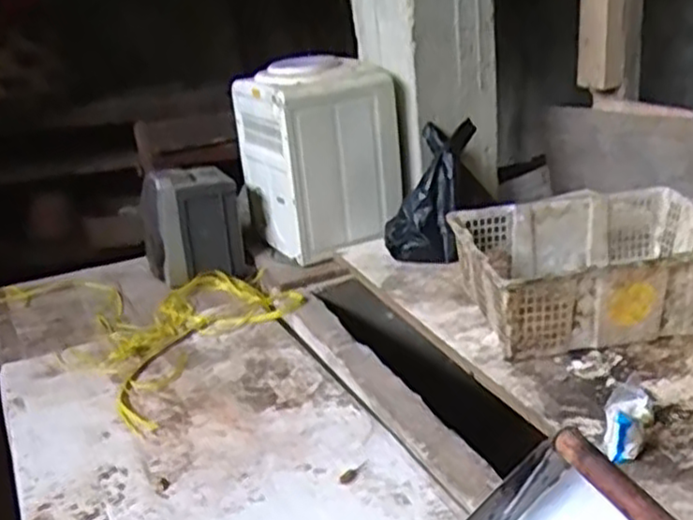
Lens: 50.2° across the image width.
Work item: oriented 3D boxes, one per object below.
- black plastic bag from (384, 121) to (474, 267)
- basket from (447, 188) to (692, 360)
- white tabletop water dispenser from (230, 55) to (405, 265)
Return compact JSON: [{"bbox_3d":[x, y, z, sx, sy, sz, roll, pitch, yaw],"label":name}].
[{"bbox_3d":[0.207,-0.155,1.703,0.181,0.341,0.106,11,-8,38],"label":"black plastic bag"},{"bbox_3d":[0.465,0.015,1.400,0.470,0.170,0.342,-9,23,-6],"label":"basket"},{"bbox_3d":[-0.074,-0.278,1.866,0.356,0.412,0.356,-13,23,-15],"label":"white tabletop water dispenser"}]

